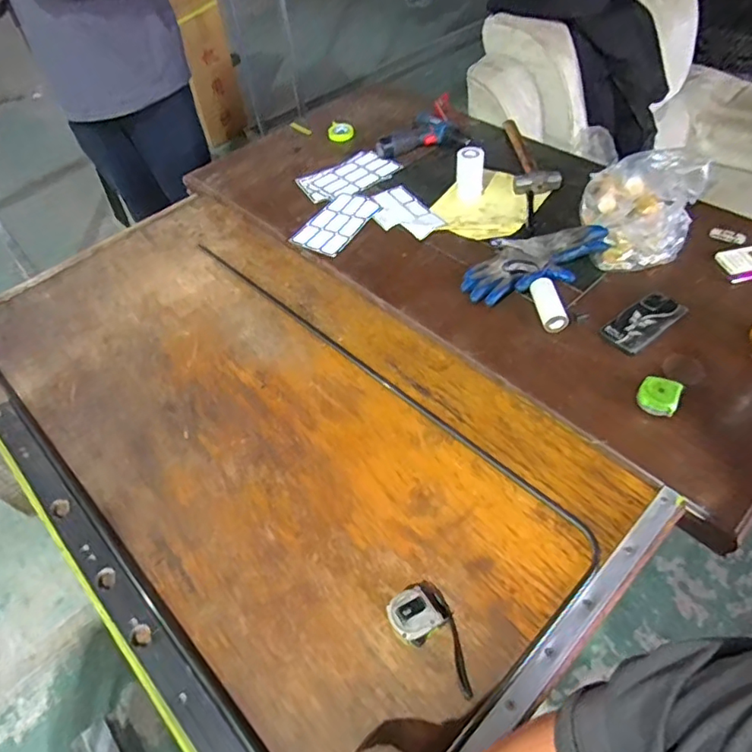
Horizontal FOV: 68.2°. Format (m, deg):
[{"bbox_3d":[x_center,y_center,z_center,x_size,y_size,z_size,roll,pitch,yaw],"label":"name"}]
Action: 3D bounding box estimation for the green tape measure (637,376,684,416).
[{"bbox_3d":[0.428,0.031,0.839,0.055,0.034,0.053,22,56,22],"label":"green tape measure"}]

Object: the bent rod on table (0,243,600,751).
[{"bbox_3d":[-0.191,0.111,0.876,0.480,0.014,0.961,-39,57,-24],"label":"bent rod on table"}]

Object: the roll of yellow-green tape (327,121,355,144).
[{"bbox_3d":[-0.095,-0.657,1.492,0.071,0.029,0.081,-8,50,-1],"label":"roll of yellow-green tape"}]

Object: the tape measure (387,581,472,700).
[{"bbox_3d":[0.080,0.304,0.662,0.135,0.034,0.076,34,61,28],"label":"tape measure"}]

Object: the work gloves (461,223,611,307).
[{"bbox_3d":[0.304,-0.227,1.070,0.301,0.042,0.163,-13,51,-5],"label":"work gloves"}]

